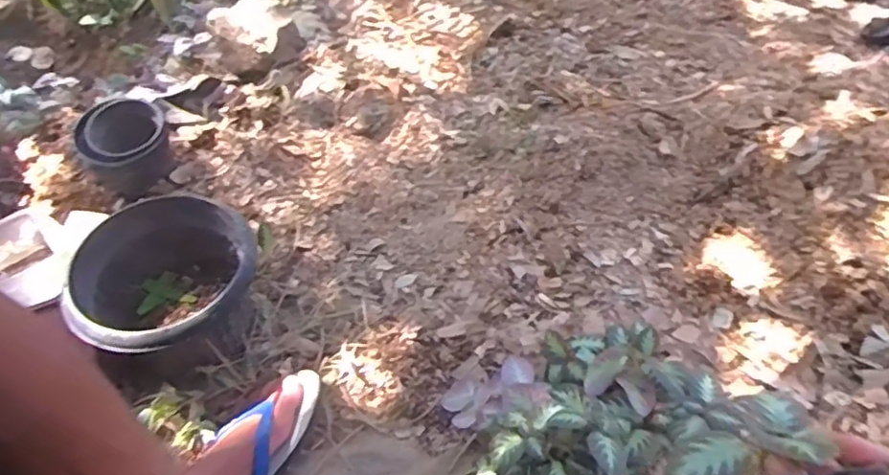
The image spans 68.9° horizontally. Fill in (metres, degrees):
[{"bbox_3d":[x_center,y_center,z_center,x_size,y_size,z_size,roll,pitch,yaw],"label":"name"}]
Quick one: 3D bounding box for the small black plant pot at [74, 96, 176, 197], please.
[{"bbox_3d":[-0.557,-0.153,1.147,0.138,0.125,0.140,1,53,-1],"label":"small black plant pot"}]

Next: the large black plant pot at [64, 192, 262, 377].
[{"bbox_3d":[-0.366,0.077,0.887,0.219,0.160,0.220,1,53,-1],"label":"large black plant pot"}]

